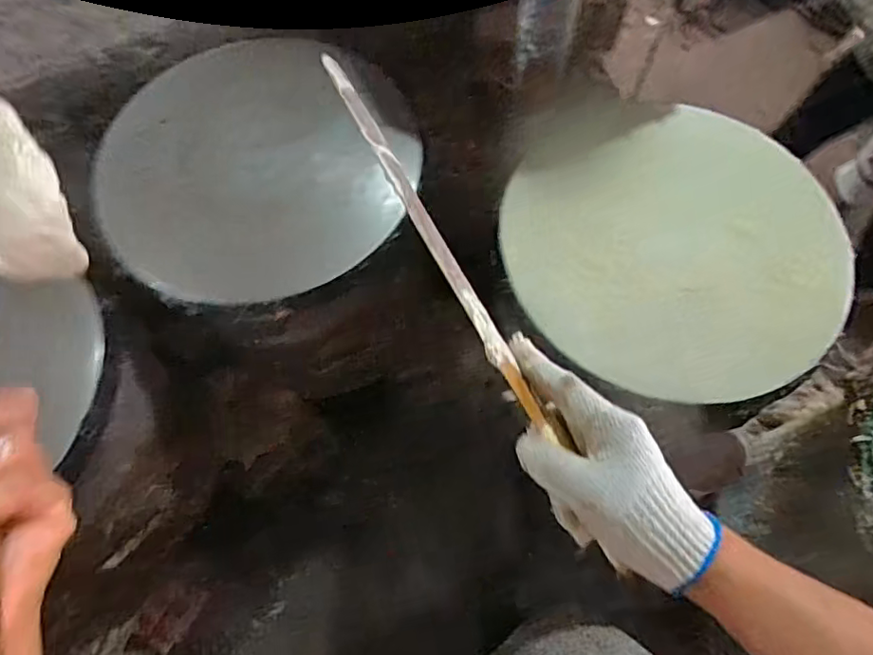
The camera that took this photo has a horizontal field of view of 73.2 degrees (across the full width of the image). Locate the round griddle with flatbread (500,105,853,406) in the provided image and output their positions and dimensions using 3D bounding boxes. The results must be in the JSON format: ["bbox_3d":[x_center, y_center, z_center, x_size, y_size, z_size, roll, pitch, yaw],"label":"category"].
[{"bbox_3d":[0.266,-0.096,0.664,0.376,0.051,0.365,0,67,1],"label":"round griddle with flatbread"}]

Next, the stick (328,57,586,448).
[{"bbox_3d":[0.002,-0.055,0.407,0.022,0.006,0.307,-26,84,-48],"label":"stick"}]

